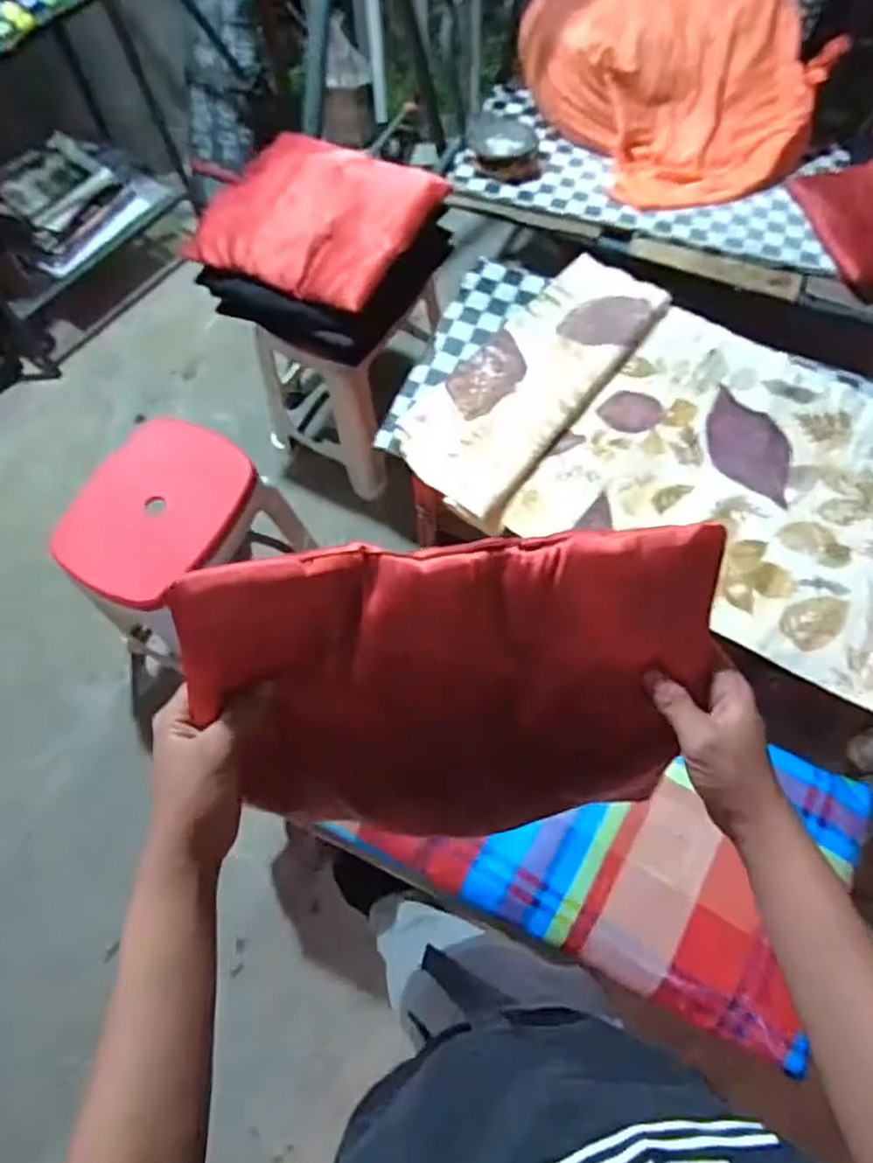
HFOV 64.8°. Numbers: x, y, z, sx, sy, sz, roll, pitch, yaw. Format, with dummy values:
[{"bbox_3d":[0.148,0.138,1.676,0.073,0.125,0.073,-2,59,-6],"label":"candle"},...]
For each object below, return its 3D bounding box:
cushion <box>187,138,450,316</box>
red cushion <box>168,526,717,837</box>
[{"bbox_3d":[-0.199,-0.638,1.174,0.342,0.075,0.312,23,70,11],"label":"cushion"},{"bbox_3d":[0.016,0.085,0.478,0.331,0.236,0.037,-5,31,-5],"label":"red cushion"}]

